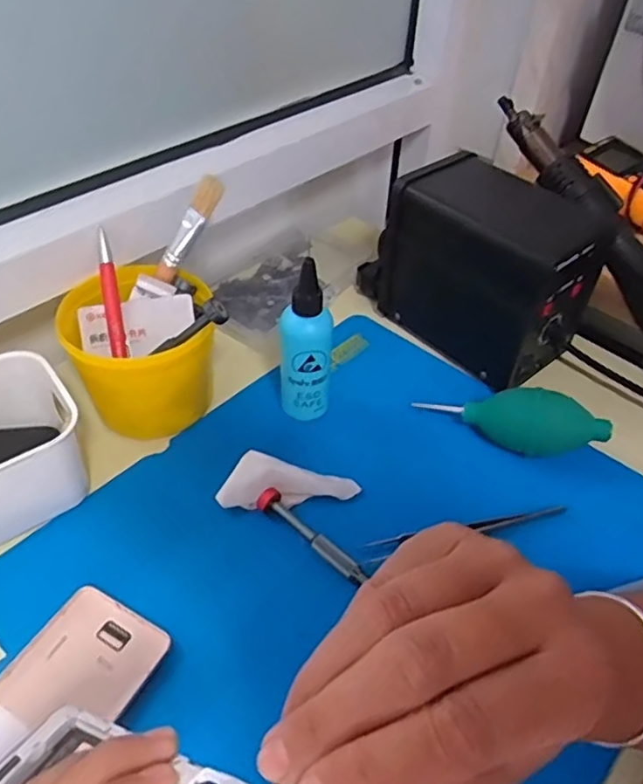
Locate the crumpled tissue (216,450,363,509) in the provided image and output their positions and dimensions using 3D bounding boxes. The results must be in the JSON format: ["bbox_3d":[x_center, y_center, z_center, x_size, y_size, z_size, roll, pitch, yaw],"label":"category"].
[{"bbox_3d":[-0.022,0.062,0.446,0.096,0.018,0.035,1,45,-3],"label":"crumpled tissue"}]

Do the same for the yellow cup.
[{"bbox_3d":[-0.139,-0.033,0.482,0.112,0.092,0.102,2,45,-2],"label":"yellow cup"}]

